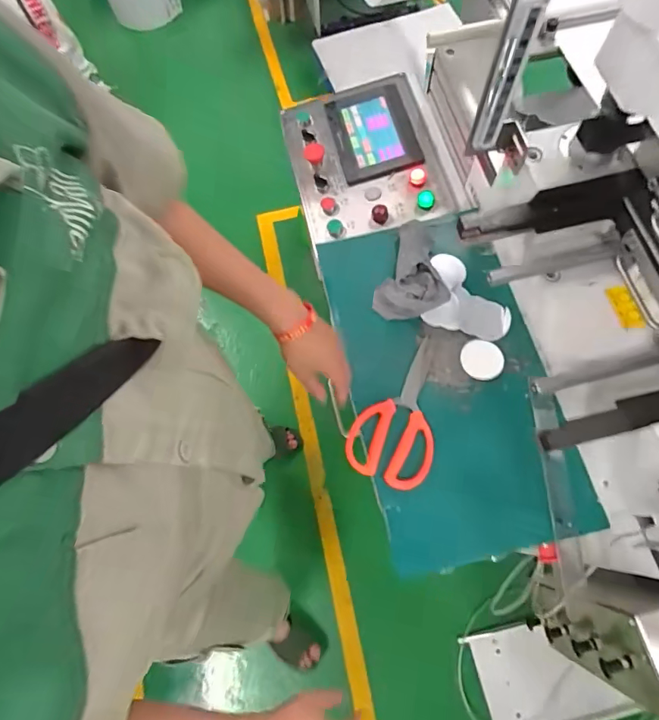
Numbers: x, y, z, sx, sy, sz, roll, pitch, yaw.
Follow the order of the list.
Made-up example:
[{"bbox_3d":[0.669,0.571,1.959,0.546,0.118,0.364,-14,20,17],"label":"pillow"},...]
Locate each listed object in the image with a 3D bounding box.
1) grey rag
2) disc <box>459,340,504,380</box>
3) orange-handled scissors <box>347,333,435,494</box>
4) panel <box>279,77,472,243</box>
[{"bbox_3d":[0.141,-0.139,0.704,0.106,0.038,0.168,20,72,9],"label":"grey rag"},{"bbox_3d":[0.227,0.000,0.666,0.062,0.006,0.059,-1,70,2],"label":"disc"},{"bbox_3d":[0.108,0.073,0.645,0.115,0.020,0.211,23,72,10],"label":"orange-handled scissors"},{"bbox_3d":[0.071,-0.375,0.835,0.276,0.059,0.354,-13,70,-3],"label":"panel"}]

